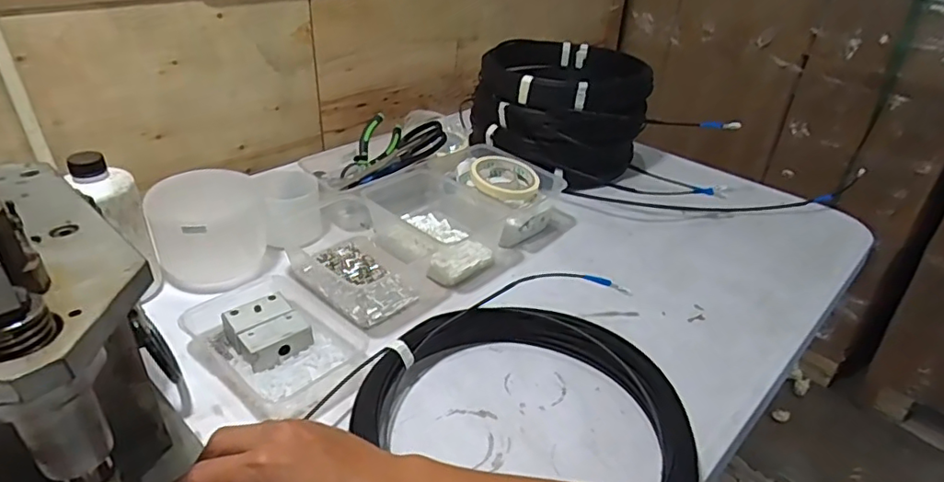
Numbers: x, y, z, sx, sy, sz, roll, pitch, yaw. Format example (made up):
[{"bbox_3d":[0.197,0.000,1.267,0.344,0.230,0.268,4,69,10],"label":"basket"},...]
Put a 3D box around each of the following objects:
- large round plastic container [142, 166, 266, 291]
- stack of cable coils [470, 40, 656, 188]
[{"bbox_3d":[-0.309,-0.011,0.671,0.121,0.102,0.109,-10,34,-21],"label":"large round plastic container"},{"bbox_3d":[0.151,-0.234,0.942,0.266,0.121,0.290,17,34,21],"label":"stack of cable coils"}]

